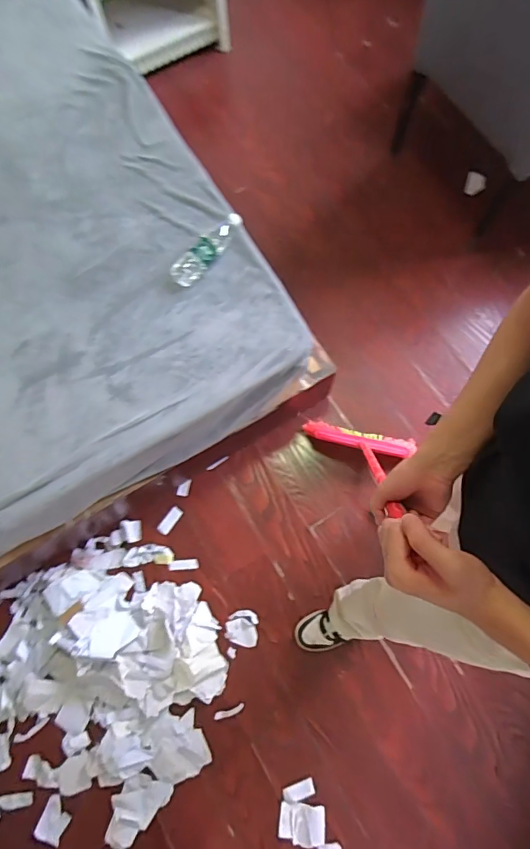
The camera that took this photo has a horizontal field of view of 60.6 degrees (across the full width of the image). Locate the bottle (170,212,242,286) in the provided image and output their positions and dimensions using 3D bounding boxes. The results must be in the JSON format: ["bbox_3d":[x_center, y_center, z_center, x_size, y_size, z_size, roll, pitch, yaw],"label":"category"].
[{"bbox_3d":[-0.150,-0.455,1.163,0.071,0.057,0.233,35,77,11],"label":"bottle"}]

